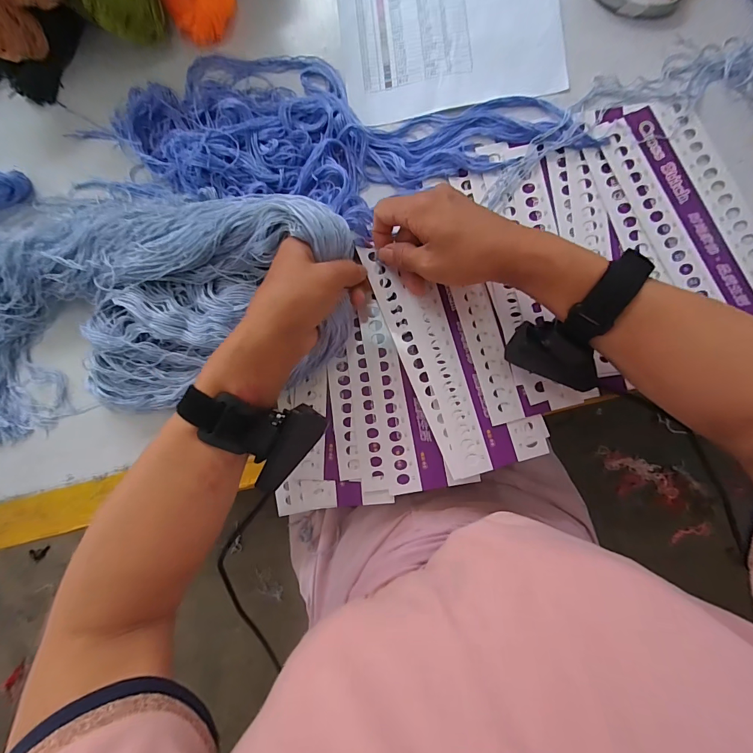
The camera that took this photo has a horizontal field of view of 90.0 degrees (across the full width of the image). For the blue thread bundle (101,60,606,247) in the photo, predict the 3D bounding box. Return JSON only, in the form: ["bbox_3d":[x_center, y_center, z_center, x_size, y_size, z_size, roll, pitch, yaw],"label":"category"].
[{"bbox_3d":[-0.039,-0.224,0.360,0.427,0.030,0.160,16,90,7],"label":"blue thread bundle"}]

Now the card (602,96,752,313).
[{"bbox_3d":[0.289,-0.135,0.334,0.090,0.004,0.236,-27,85,5],"label":"card"}]

